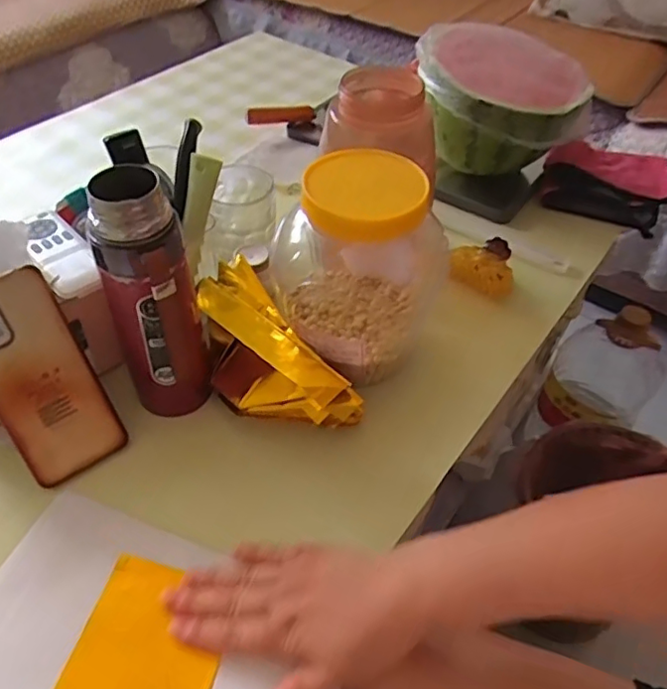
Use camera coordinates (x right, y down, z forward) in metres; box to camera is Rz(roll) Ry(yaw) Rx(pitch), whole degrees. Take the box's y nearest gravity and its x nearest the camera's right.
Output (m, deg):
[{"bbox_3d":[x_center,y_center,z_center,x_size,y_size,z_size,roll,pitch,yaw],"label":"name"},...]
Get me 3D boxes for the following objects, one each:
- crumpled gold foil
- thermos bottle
[{"bbox_3d":[-0.065,0.016,0.533,0.079,0.086,0.193,-26,53,-24],"label":"crumpled gold foil"},{"bbox_3d":[-0.136,-0.021,0.464,0.068,0.226,0.063,-14,49,-15],"label":"thermos bottle"}]

